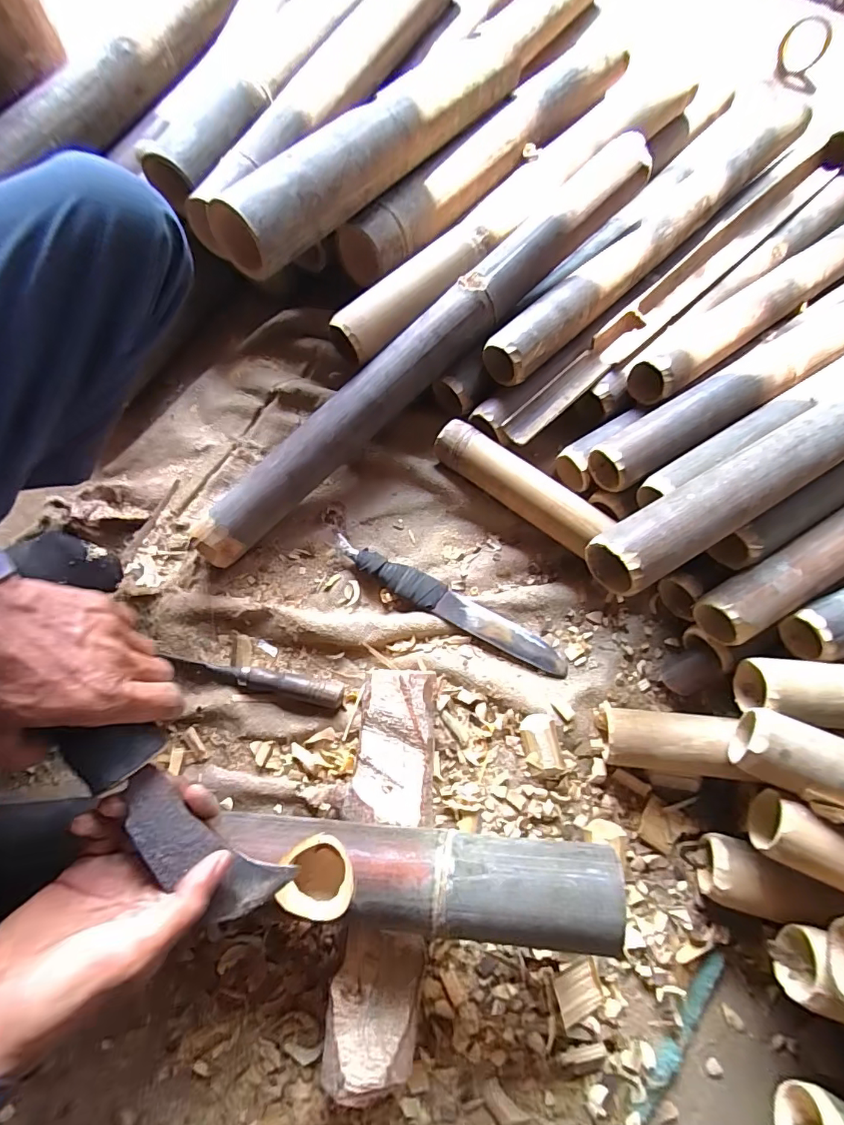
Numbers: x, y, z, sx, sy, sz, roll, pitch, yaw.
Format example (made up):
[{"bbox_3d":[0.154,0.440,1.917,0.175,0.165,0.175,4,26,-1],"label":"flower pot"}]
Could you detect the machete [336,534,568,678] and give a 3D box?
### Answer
[{"bbox_3d":[0.031,0.047,0.536,0.282,0.019,0.037,26,74,6],"label":"machete"}]

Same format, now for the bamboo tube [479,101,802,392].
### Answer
[{"bbox_3d":[0.302,-0.423,0.610,0.060,0.049,0.610,43,77,11],"label":"bamboo tube"}]

